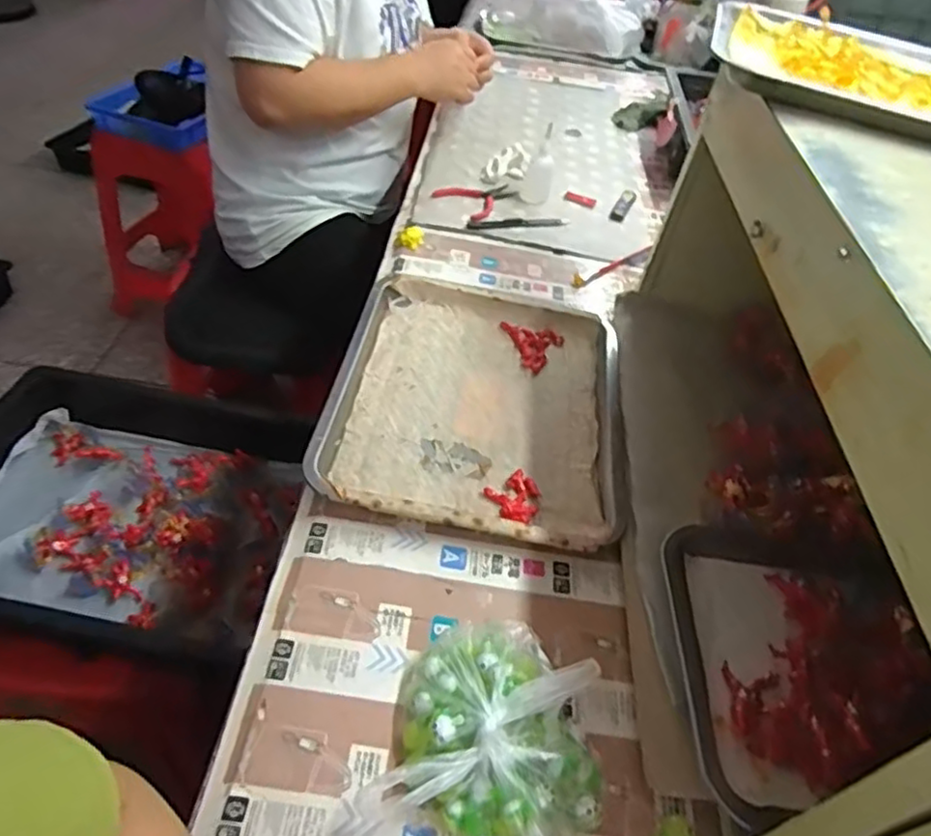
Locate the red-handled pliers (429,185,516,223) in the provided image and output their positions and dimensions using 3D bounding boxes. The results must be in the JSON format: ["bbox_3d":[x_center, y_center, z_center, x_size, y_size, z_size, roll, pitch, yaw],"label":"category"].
[{"bbox_3d":[0.018,-0.301,0.902,0.083,0.005,0.106,35,52,23],"label":"red-handled pliers"}]

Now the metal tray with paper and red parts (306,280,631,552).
[{"bbox_3d":[0.013,-0.026,0.629,0.251,0.029,0.314,9,47,1],"label":"metal tray with paper and red parts"}]

